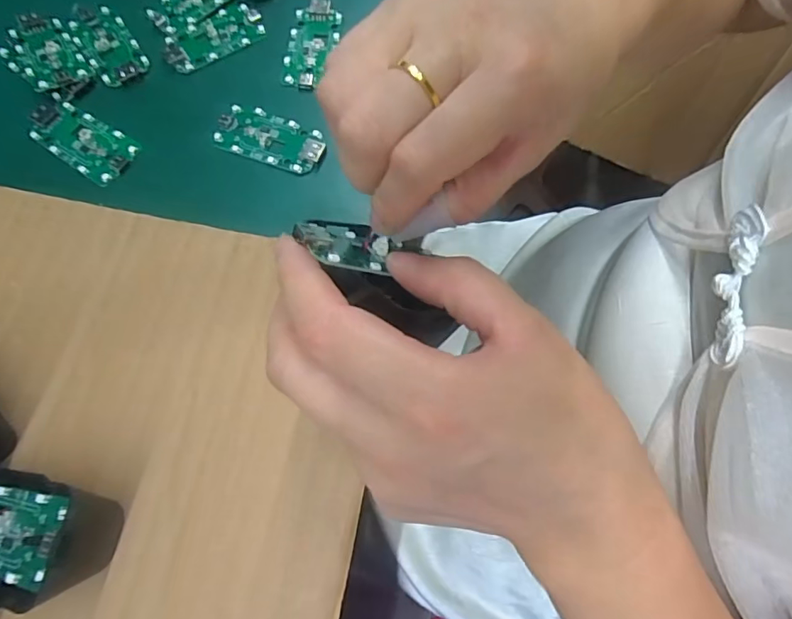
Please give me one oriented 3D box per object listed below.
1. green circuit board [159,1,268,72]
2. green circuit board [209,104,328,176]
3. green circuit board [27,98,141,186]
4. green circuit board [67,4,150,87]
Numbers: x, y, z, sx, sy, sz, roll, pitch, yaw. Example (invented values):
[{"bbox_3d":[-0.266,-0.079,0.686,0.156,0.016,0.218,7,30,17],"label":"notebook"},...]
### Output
[{"bbox_3d":[-0.112,-0.168,0.315,0.061,0.004,0.032,-33,75,-12],"label":"green circuit board"},{"bbox_3d":[-0.071,-0.098,0.291,0.063,0.005,0.032,21,71,5],"label":"green circuit board"},{"bbox_3d":[-0.177,-0.096,0.289,0.063,0.005,0.030,31,73,9],"label":"green circuit board"},{"bbox_3d":[-0.176,-0.162,0.312,0.030,0.004,0.066,-32,75,-12],"label":"green circuit board"}]

